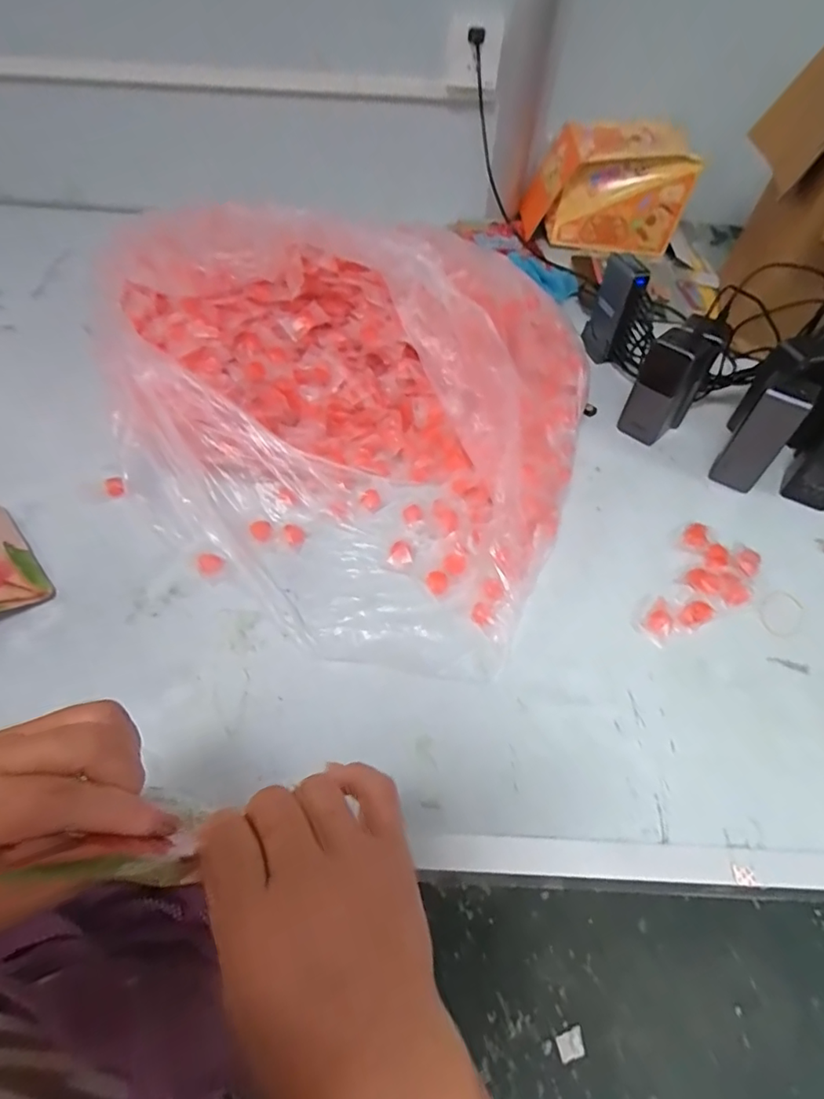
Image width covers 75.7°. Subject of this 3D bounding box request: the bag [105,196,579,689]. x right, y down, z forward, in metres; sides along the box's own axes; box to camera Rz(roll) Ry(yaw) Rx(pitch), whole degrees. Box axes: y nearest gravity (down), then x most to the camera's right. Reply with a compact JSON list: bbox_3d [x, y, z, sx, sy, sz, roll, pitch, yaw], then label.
[{"bbox_3d":[-0.038,-0.149,0.568,0.474,0.182,0.442,31,56,20],"label":"bag"}]

